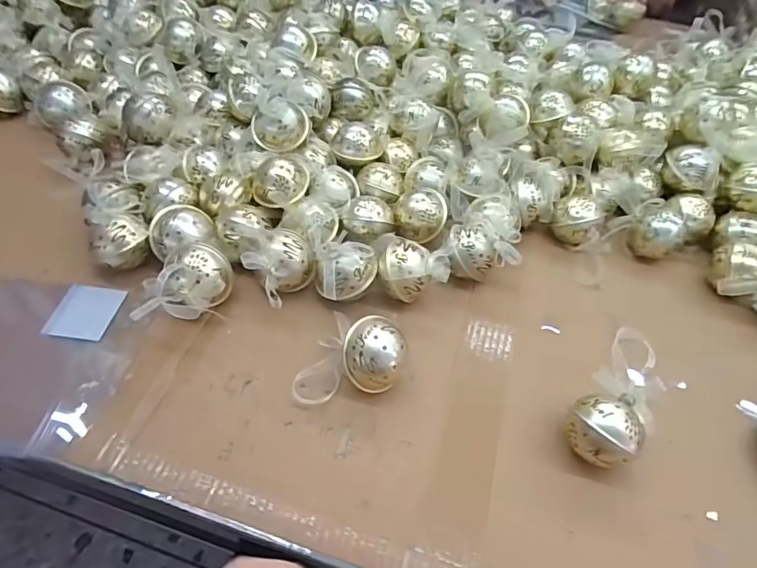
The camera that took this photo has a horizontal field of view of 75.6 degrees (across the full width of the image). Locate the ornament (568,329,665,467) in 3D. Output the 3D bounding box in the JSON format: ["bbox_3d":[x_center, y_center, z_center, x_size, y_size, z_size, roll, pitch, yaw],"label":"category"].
[{"bbox_3d":[0.186,0.094,0.380,0.053,0.067,0.107,33,52,22],"label":"ornament"}]

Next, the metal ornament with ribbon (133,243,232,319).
[{"bbox_3d":[-0.166,0.009,0.429,0.058,0.058,0.085,12,47,5],"label":"metal ornament with ribbon"}]

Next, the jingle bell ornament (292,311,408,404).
[{"bbox_3d":[-0.020,0.063,0.404,0.075,0.061,0.081,2,53,-3],"label":"jingle bell ornament"}]

